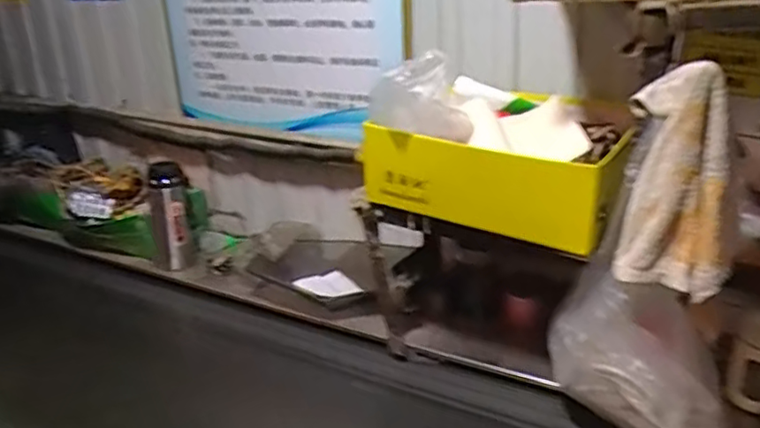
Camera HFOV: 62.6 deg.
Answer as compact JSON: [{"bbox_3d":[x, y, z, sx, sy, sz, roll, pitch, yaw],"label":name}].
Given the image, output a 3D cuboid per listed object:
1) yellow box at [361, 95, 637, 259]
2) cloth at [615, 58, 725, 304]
[{"bbox_3d":[0.168,-0.071,0.902,0.369,0.132,0.207,11,26,28],"label":"yellow box"},{"bbox_3d":[0.311,-0.034,0.647,0.111,0.212,0.072,12,26,29],"label":"cloth"}]

